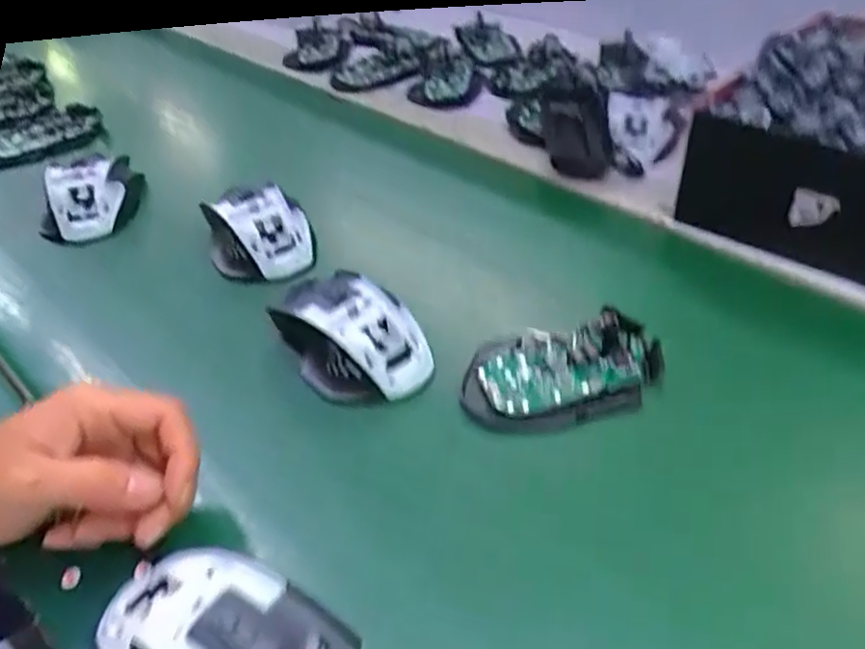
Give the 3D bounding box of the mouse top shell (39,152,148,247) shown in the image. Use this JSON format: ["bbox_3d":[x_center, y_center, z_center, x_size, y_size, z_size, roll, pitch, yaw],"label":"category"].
[{"bbox_3d":[-0.279,-0.108,0.595,0.079,0.040,0.097,-10,42,-6],"label":"mouse top shell"}]

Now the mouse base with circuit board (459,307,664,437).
[{"bbox_3d":[0.076,0.027,0.420,0.116,0.029,0.063,-10,42,-6],"label":"mouse base with circuit board"}]

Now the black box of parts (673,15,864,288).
[{"bbox_3d":[0.321,-0.140,0.528,0.191,0.093,0.252,26,50,30],"label":"black box of parts"}]

